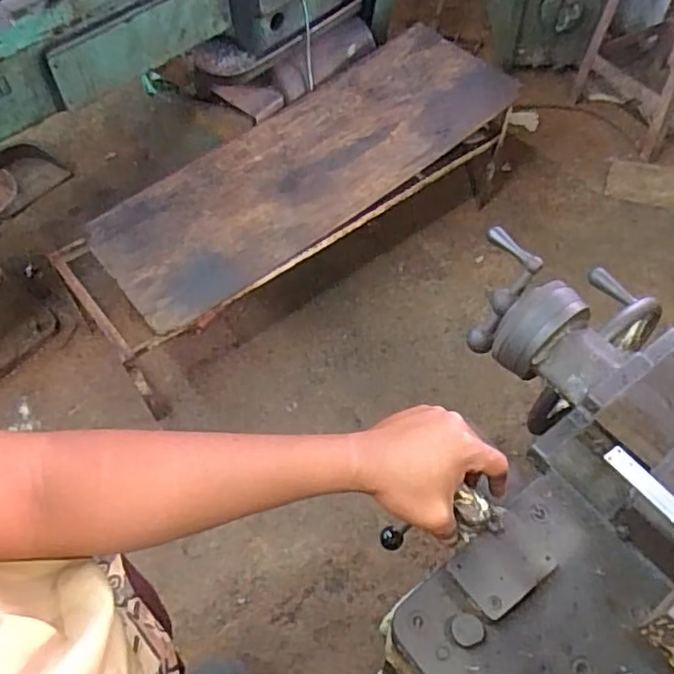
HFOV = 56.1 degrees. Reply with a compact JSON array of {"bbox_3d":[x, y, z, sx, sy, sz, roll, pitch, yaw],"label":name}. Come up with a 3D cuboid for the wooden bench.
[{"bbox_3d":[-0.103,-0.390,1.797,1.303,0.362,0.540,-35,61,-21],"label":"wooden bench"}]

